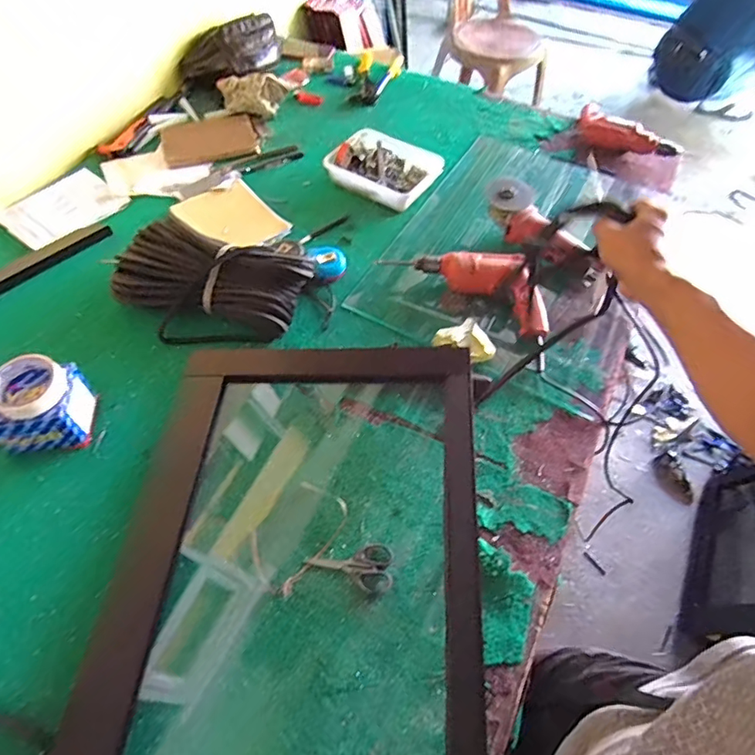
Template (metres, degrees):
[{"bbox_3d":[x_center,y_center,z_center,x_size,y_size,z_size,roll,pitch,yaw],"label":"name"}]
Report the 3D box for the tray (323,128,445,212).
[{"bbox_3d":[0.016,-0.453,1.122,0.224,0.051,0.178,27,59,15],"label":"tray"}]

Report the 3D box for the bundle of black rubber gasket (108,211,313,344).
[{"bbox_3d":[-0.292,-0.158,0.881,0.323,0.086,0.188,16,57,8],"label":"bundle of black rubber gasket"}]

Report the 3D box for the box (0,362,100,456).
[{"bbox_3d":[-0.494,0.047,0.747,0.127,0.098,0.097,-11,57,-10],"label":"box"}]

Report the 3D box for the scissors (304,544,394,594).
[{"bbox_3d":[-0.036,0.251,0.681,0.113,0.006,0.062,2,56,-1],"label":"scissors"}]

